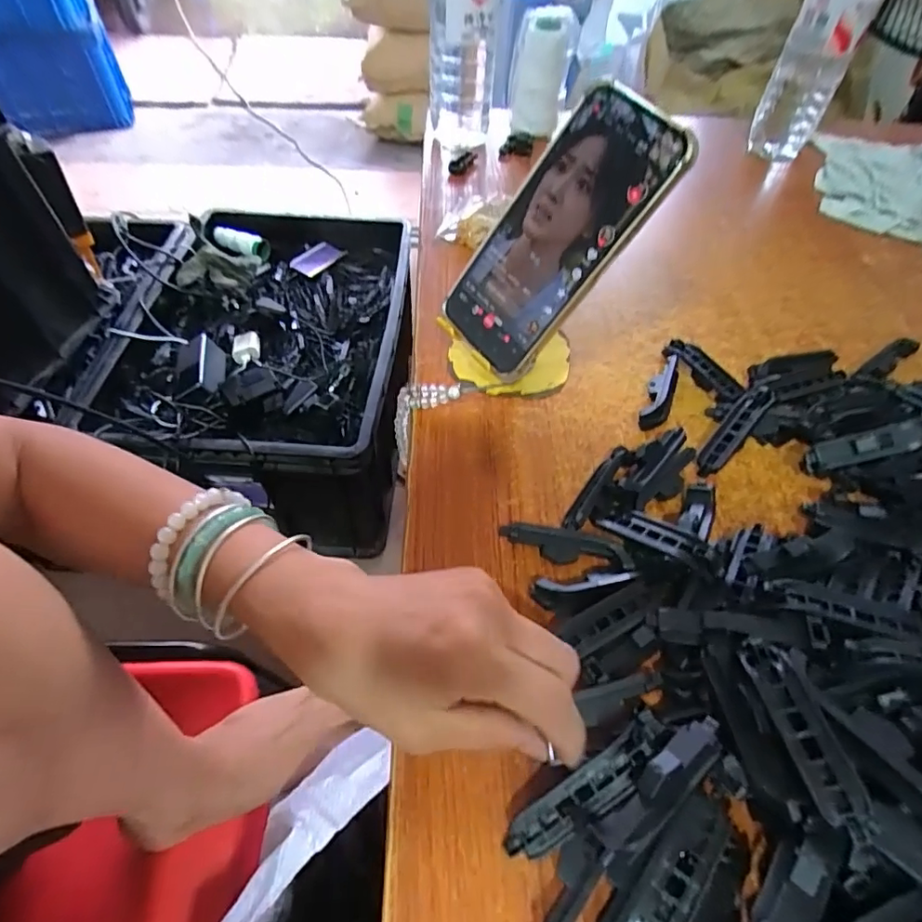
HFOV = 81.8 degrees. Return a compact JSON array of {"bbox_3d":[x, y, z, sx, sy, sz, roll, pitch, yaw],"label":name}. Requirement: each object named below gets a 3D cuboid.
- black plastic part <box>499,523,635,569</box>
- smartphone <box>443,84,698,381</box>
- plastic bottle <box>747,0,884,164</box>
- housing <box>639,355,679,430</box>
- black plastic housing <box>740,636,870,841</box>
[{"bbox_3d":[0.059,0.050,0.305,0.072,0.018,0.013,11,52,7],"label":"black plastic part"},{"bbox_3d":[0.057,-0.138,0.332,0.079,0.168,0.008,50,27,24],"label":"smartphone"},{"bbox_3d":[0.391,-0.455,0.575,0.071,0.226,0.067,26,56,18],"label":"plastic bottle"},{"bbox_3d":[0.143,-0.048,0.381,0.018,0.017,0.070,22,54,15],"label":"housing"},{"bbox_3d":[0.138,0.109,0.217,0.019,0.012,0.073,-4,54,-5],"label":"black plastic housing"}]

